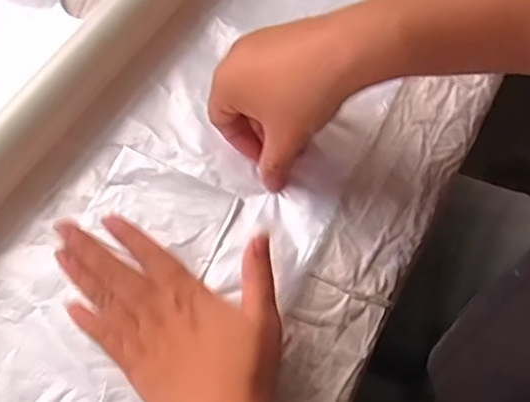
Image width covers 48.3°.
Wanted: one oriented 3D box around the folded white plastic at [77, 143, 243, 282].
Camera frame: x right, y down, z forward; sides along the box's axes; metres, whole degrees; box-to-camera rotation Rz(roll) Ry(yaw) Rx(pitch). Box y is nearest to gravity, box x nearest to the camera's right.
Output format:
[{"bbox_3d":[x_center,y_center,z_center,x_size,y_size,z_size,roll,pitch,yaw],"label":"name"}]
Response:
[{"bbox_3d":[-0.067,0.007,0.379,0.087,0.005,0.059,24,75,9],"label":"folded white plastic"}]

